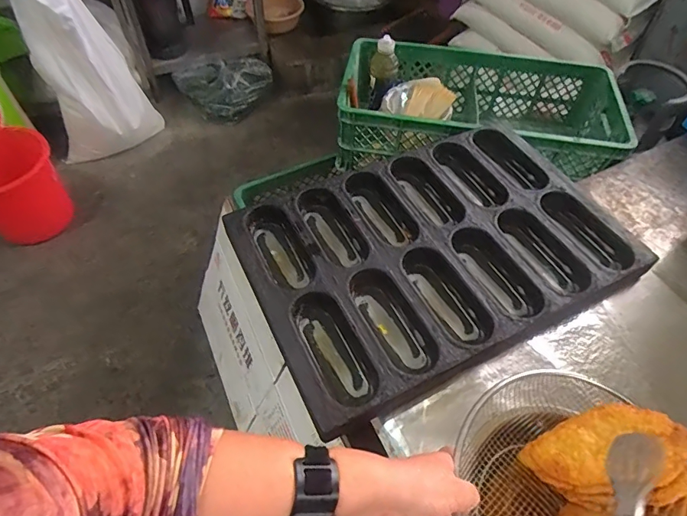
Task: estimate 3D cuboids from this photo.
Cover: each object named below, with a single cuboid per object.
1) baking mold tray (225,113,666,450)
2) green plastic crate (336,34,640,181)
[{"bbox_3d":[0.147,-0.018,0.753,0.587,0.072,0.408,-23,59,-16],"label":"baking mold tray"},{"bbox_3d":[0.327,-0.354,1.120,0.638,0.186,0.346,11,55,6],"label":"green plastic crate"}]

